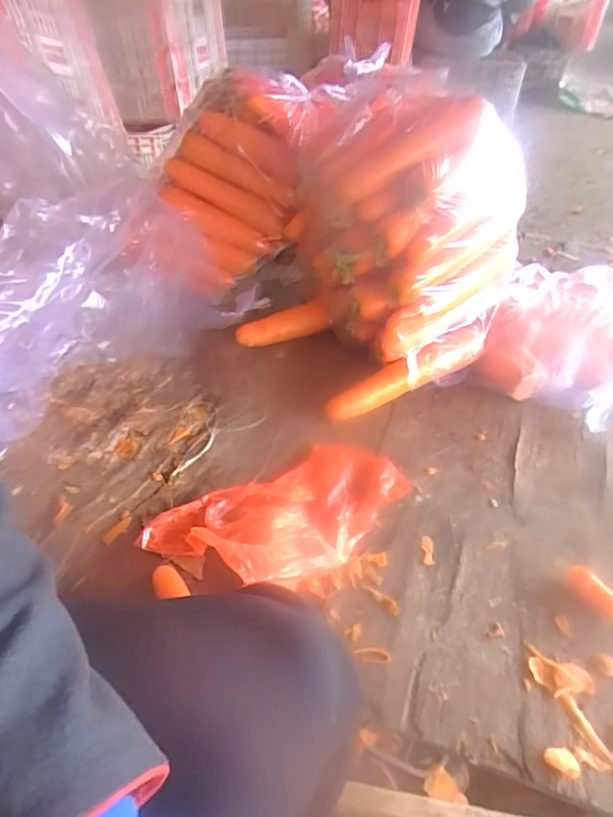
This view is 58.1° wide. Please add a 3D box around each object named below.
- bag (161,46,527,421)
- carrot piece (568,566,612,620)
[{"bbox_3d":[0.065,-0.267,0.790,0.457,0.320,0.370,35,51,29],"label":"bag"},{"bbox_3d":[0.279,0.179,0.533,0.025,0.022,0.058,-24,49,-27],"label":"carrot piece"}]

